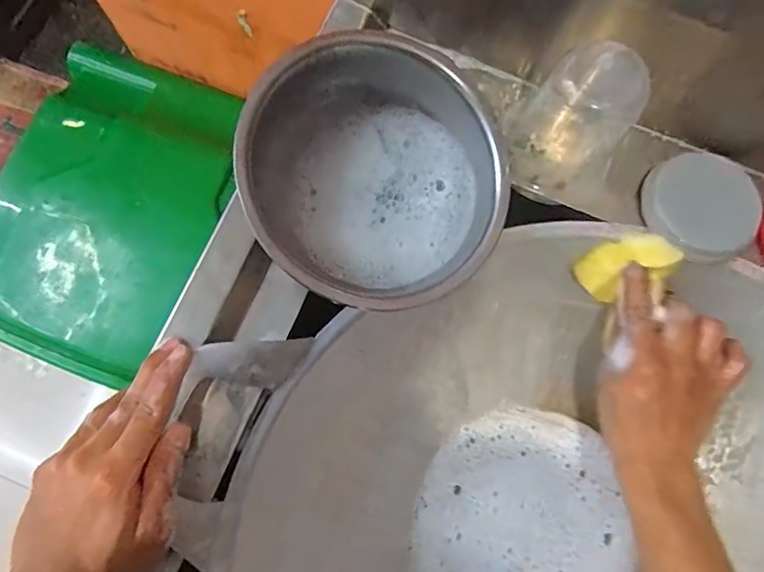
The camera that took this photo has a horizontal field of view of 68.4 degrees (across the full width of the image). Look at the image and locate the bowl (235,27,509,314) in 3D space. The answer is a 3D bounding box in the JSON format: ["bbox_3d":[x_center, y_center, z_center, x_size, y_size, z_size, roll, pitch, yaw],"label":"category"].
[{"bbox_3d":[-0.001,-0.073,0.373,0.166,0.073,0.173,0,78,-1],"label":"bowl"}]

